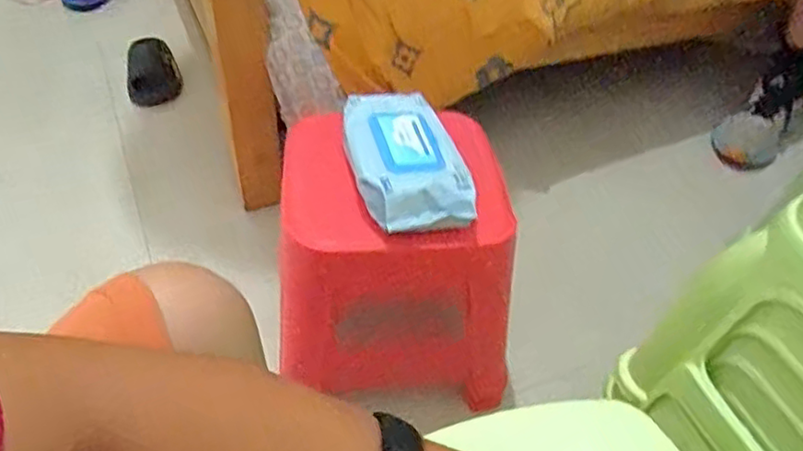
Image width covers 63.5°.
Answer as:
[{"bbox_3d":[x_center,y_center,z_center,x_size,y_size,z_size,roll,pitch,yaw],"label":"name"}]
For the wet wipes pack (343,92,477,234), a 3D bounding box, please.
[{"bbox_3d":[0.002,-0.069,0.699,0.115,0.056,0.184,-10,47,-15],"label":"wet wipes pack"}]

